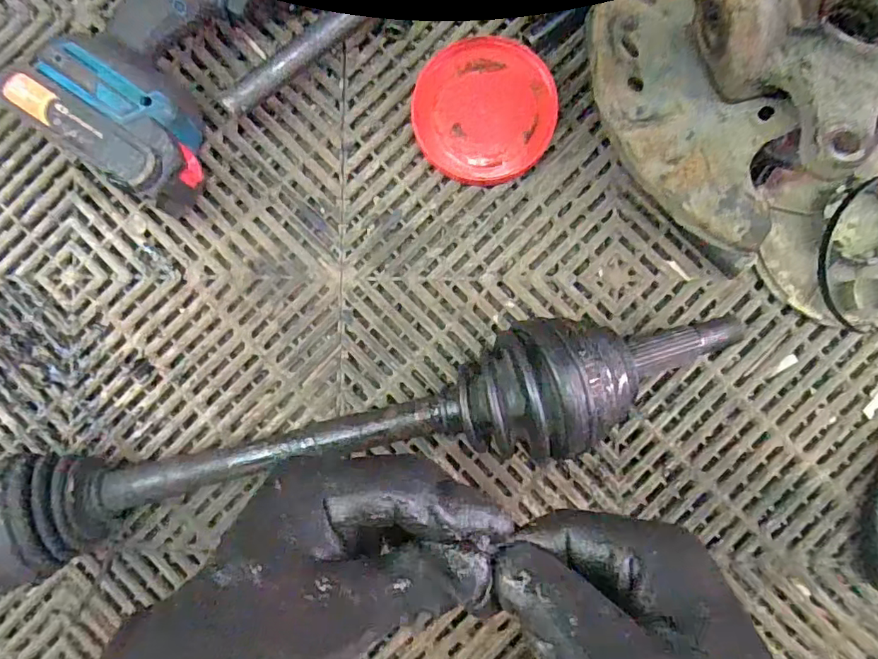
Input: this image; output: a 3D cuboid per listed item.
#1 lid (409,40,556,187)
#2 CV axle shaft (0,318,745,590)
[{"bbox_3d":[0.033,-0.159,0.396,0.099,0.018,0.101,0,88,2],"label":"lid"},{"bbox_3d":[-0.059,0.069,0.349,0.513,0.091,0.094,-10,88,1],"label":"CV axle shaft"}]

